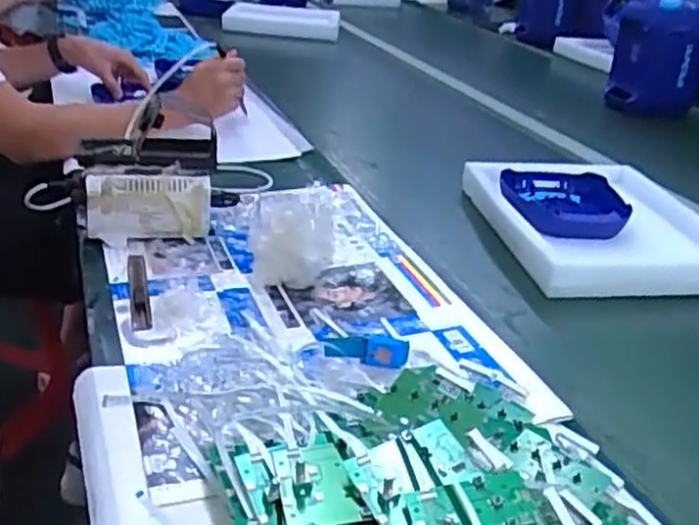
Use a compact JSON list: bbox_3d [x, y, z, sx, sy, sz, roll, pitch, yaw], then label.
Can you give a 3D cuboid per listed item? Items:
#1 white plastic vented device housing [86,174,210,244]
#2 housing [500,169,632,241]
[{"bbox_3d":[-0.248,-0.069,0.885,0.147,0.076,0.026,1,25,-7],"label":"white plastic vented device housing"},{"bbox_3d":[0.307,-0.077,1.040,0.165,0.050,0.216,6,25,5],"label":"housing"}]

